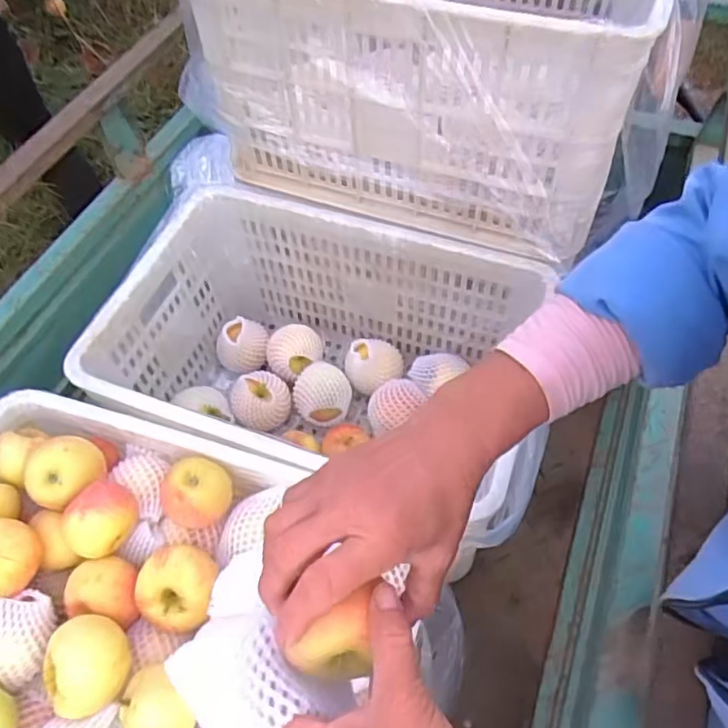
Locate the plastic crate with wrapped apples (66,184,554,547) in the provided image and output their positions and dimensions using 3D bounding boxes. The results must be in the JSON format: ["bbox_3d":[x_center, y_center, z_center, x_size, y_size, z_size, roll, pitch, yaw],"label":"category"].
[{"bbox_3d":[-0.057,0.015,0.847,0.517,0.291,0.359,17,60,12],"label":"plastic crate with wrapped apples"}]

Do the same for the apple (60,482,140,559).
[{"bbox_3d":[-0.271,0.157,0.607,0.061,0.061,0.073,29,63,18],"label":"apple"}]

